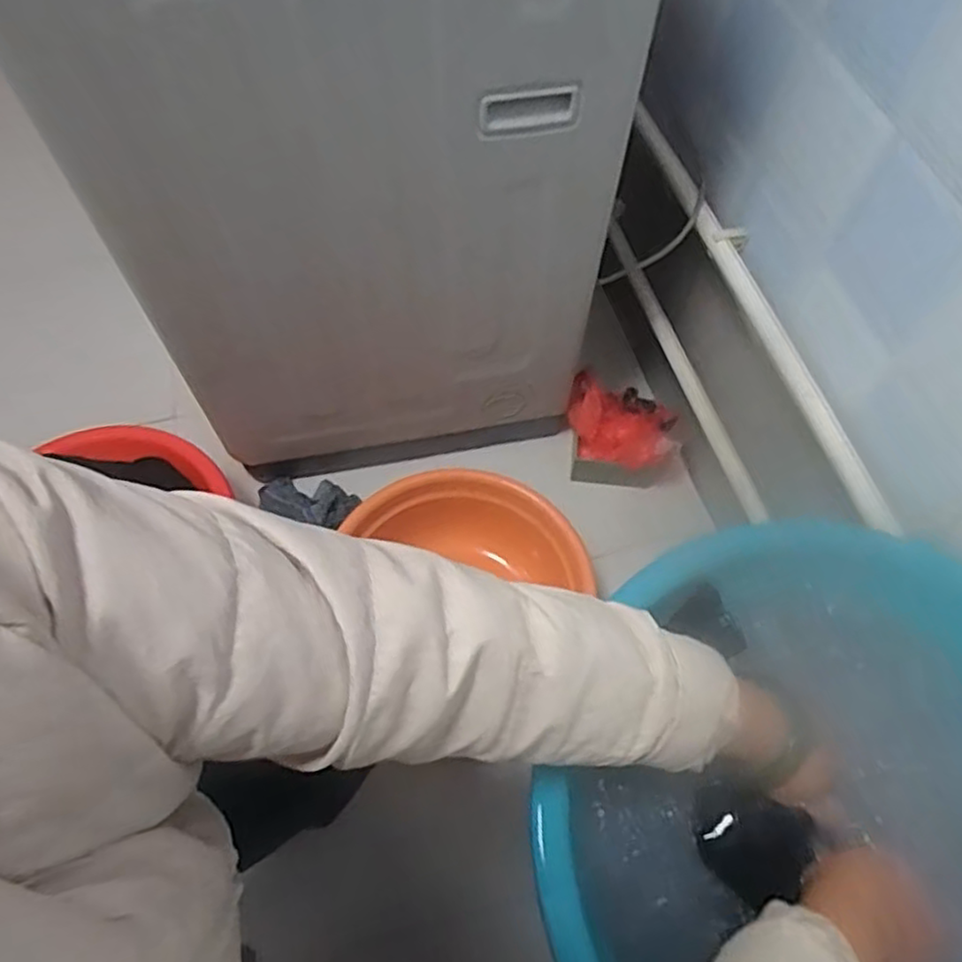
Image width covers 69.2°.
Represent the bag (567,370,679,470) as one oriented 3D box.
[{"bbox_3d":[0.209,-0.082,1.053,0.163,0.071,0.122,15,62,7],"label":"bag"}]

